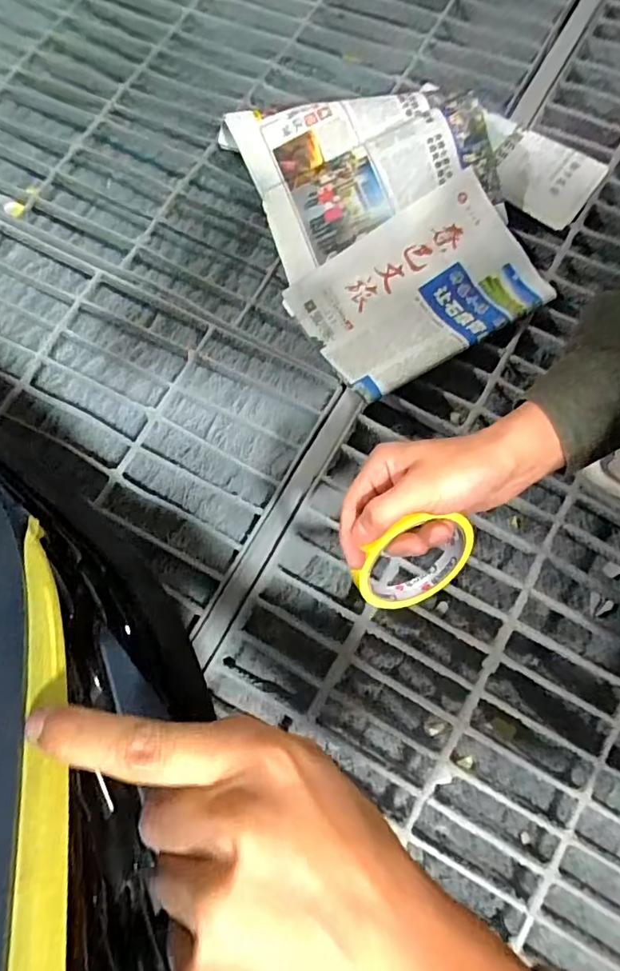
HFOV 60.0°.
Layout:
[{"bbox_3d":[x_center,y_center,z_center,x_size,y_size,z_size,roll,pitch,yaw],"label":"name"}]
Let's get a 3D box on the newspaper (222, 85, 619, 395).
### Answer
[{"bbox_3d":[0.122,-0.378,0.680,0.405,0.074,0.440,-31,75,-3],"label":"newspaper"}]

